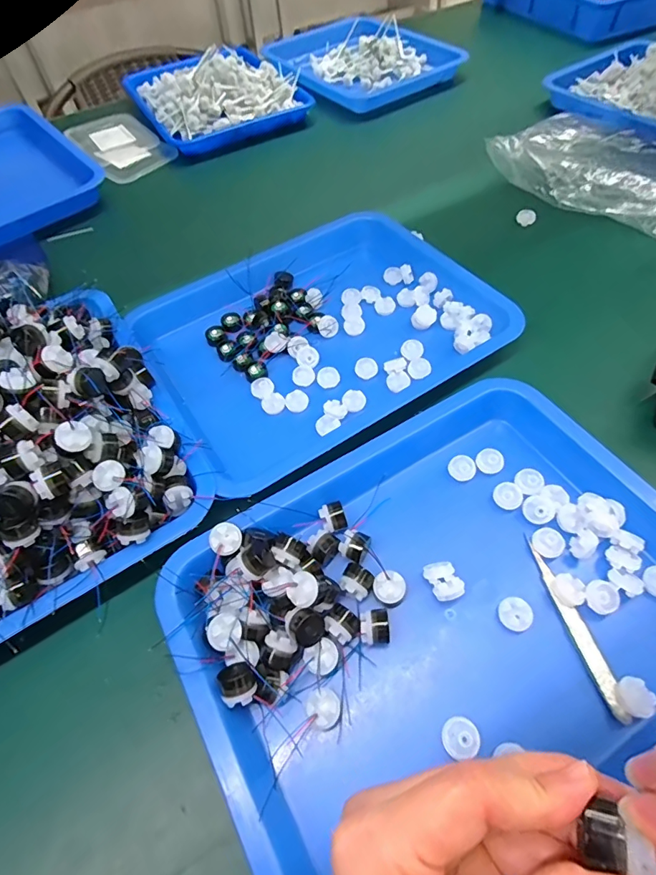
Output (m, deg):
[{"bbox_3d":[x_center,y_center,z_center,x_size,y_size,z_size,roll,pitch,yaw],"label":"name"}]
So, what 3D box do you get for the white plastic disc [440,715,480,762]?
[{"bbox_3d":[0.077,0.175,0.270,0.021,0.004,0.019,-25,57,-13],"label":"white plastic disc"}]

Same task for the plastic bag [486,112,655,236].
[{"bbox_3d":[0.403,-0.335,0.568,0.354,0.037,0.246,34,64,24],"label":"plastic bag"}]

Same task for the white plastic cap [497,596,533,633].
[{"bbox_3d":[0.124,0.117,0.305,0.020,0.005,0.021,-2,55,3],"label":"white plastic cap"}]

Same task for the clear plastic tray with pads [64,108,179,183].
[{"bbox_3d":[-0.337,-0.478,0.744,0.113,0.014,0.243,-33,59,-18],"label":"clear plastic tray with pads"}]

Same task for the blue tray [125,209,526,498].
[{"bbox_3d":[-0.014,-0.112,0.460,0.325,0.039,0.269,-28,58,-15],"label":"blue tray"}]

